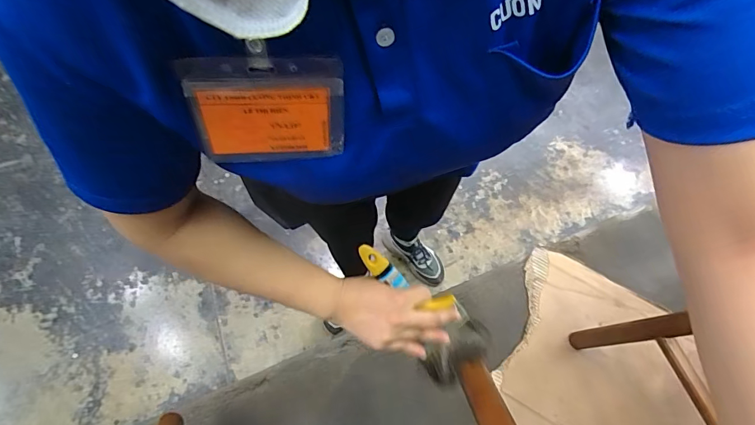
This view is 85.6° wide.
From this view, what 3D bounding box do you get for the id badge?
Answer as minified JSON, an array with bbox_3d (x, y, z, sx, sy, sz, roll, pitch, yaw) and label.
[{"bbox_3d":[-0.074,-0.070,0.279,0.098,0.096,0.005,-3,51,-8],"label":"id badge"}]

